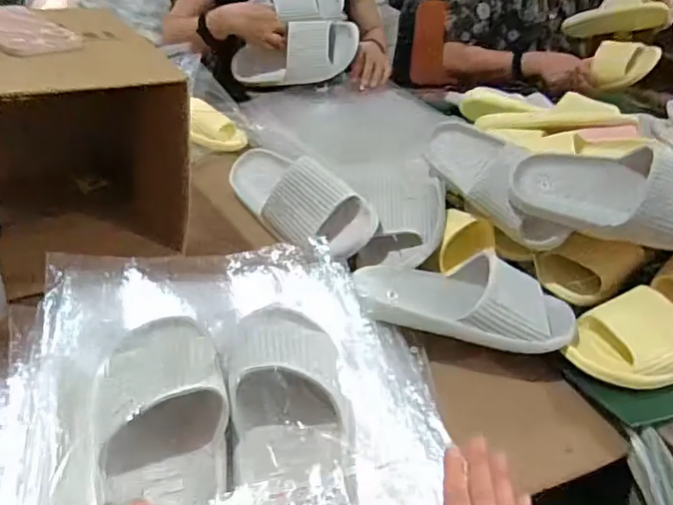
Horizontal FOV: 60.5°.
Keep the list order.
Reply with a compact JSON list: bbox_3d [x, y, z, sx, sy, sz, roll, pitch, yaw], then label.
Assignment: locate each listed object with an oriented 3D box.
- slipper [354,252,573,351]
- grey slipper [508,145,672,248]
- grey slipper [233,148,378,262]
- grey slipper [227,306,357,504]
[{"bbox_3d":[0.155,0.050,0.670,0.264,0.065,0.104,8,36,1],"label":"slipper"},{"bbox_3d":[0.352,-0.069,0.691,0.267,0.100,0.078,13,37,8],"label":"grey slipper"},{"bbox_3d":[-0.065,-0.095,0.839,0.093,0.089,0.299,-23,45,-34],"label":"grey slipper"},{"bbox_3d":[-0.033,0.146,0.480,0.104,0.062,0.250,0,50,-10],"label":"grey slipper"}]

